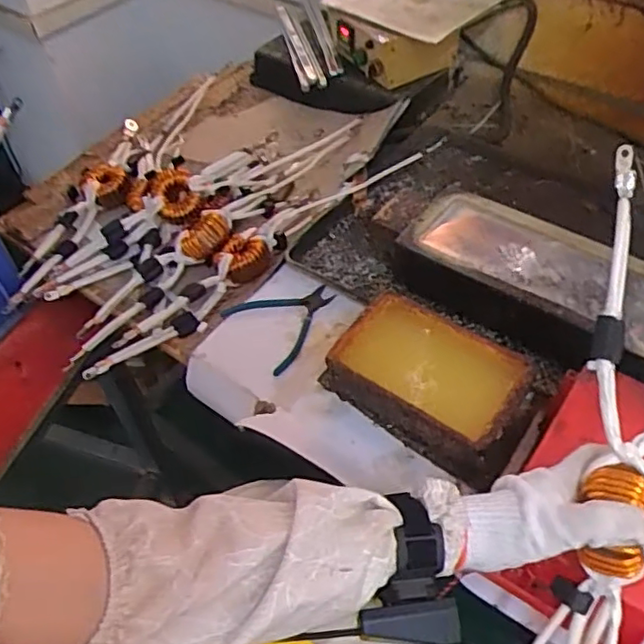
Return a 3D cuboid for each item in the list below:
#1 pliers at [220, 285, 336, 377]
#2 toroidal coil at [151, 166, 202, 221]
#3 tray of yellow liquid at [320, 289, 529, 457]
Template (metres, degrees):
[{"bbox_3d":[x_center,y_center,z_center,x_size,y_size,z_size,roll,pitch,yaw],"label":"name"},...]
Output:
[{"bbox_3d":[-0.043,-0.007,0.814,0.134,0.015,0.131,-32,56,-22],"label":"pliers"},{"bbox_3d":[-0.215,-0.189,0.905,0.065,0.020,0.070,0,97,-3],"label":"toroidal coil"},{"bbox_3d":[0.120,0.059,0.709,0.204,0.056,0.137,29,57,24],"label":"tray of yellow liquid"}]

